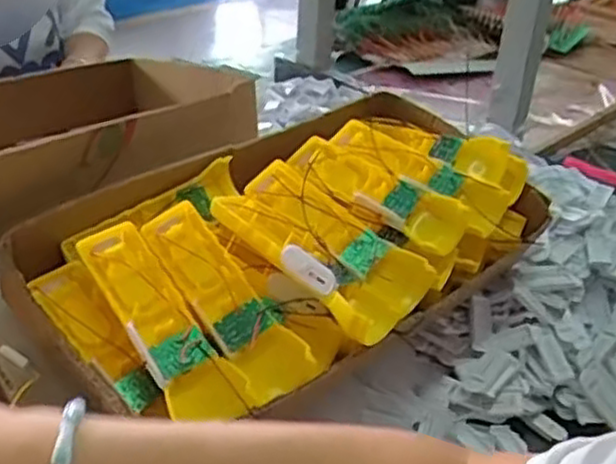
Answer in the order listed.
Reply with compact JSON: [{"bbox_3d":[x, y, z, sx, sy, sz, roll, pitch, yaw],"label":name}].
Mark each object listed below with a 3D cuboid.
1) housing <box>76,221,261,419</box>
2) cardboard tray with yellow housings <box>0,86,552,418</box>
[{"bbox_3d":[-0.095,0.058,0.494,0.049,0.023,0.161,-22,60,-37],"label":"housing"},{"bbox_3d":[-0.003,-0.011,0.610,0.233,0.088,0.438,29,39,34],"label":"cardboard tray with yellow housings"}]

